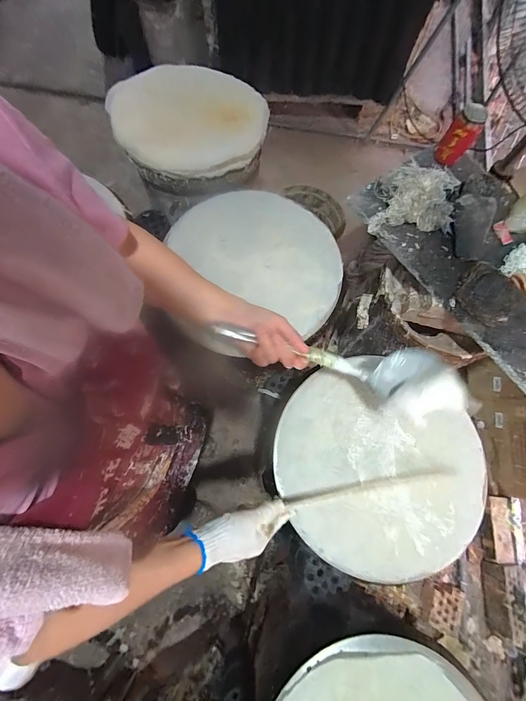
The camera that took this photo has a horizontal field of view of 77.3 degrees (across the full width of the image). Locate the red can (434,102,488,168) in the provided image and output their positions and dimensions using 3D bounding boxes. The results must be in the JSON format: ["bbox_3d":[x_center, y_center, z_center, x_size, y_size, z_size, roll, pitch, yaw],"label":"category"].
[{"bbox_3d":[0.452,-0.493,0.753,0.060,0.109,0.066,0,73,-1],"label":"red can"}]

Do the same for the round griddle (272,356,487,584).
[{"bbox_3d":[0.202,0.210,0.597,0.342,0.025,0.374,0,73,-1],"label":"round griddle"}]

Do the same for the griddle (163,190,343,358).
[{"bbox_3d":[-0.020,-0.196,0.703,0.334,0.042,0.380,-11,74,-5],"label":"griddle"}]

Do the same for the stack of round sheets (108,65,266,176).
[{"bbox_3d":[-0.208,-0.620,0.880,0.424,0.068,0.375,27,74,6],"label":"stack of round sheets"}]

